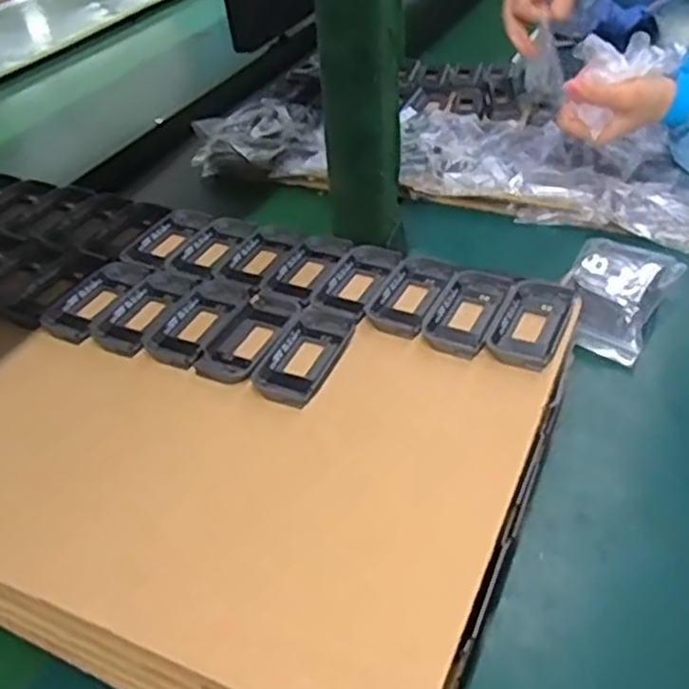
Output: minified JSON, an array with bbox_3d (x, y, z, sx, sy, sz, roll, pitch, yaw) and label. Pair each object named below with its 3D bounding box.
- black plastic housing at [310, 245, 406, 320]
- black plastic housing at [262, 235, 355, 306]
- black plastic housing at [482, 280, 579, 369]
[{"bbox_3d":[0.008,-0.042,0.481,0.037,0.007,0.075,15,45,22],"label":"black plastic housing"},{"bbox_3d":[-0.025,-0.051,0.495,0.039,0.010,0.077,16,45,22],"label":"black plastic housing"},{"bbox_3d":[0.112,-0.014,0.440,0.039,0.006,0.080,16,45,23],"label":"black plastic housing"}]

